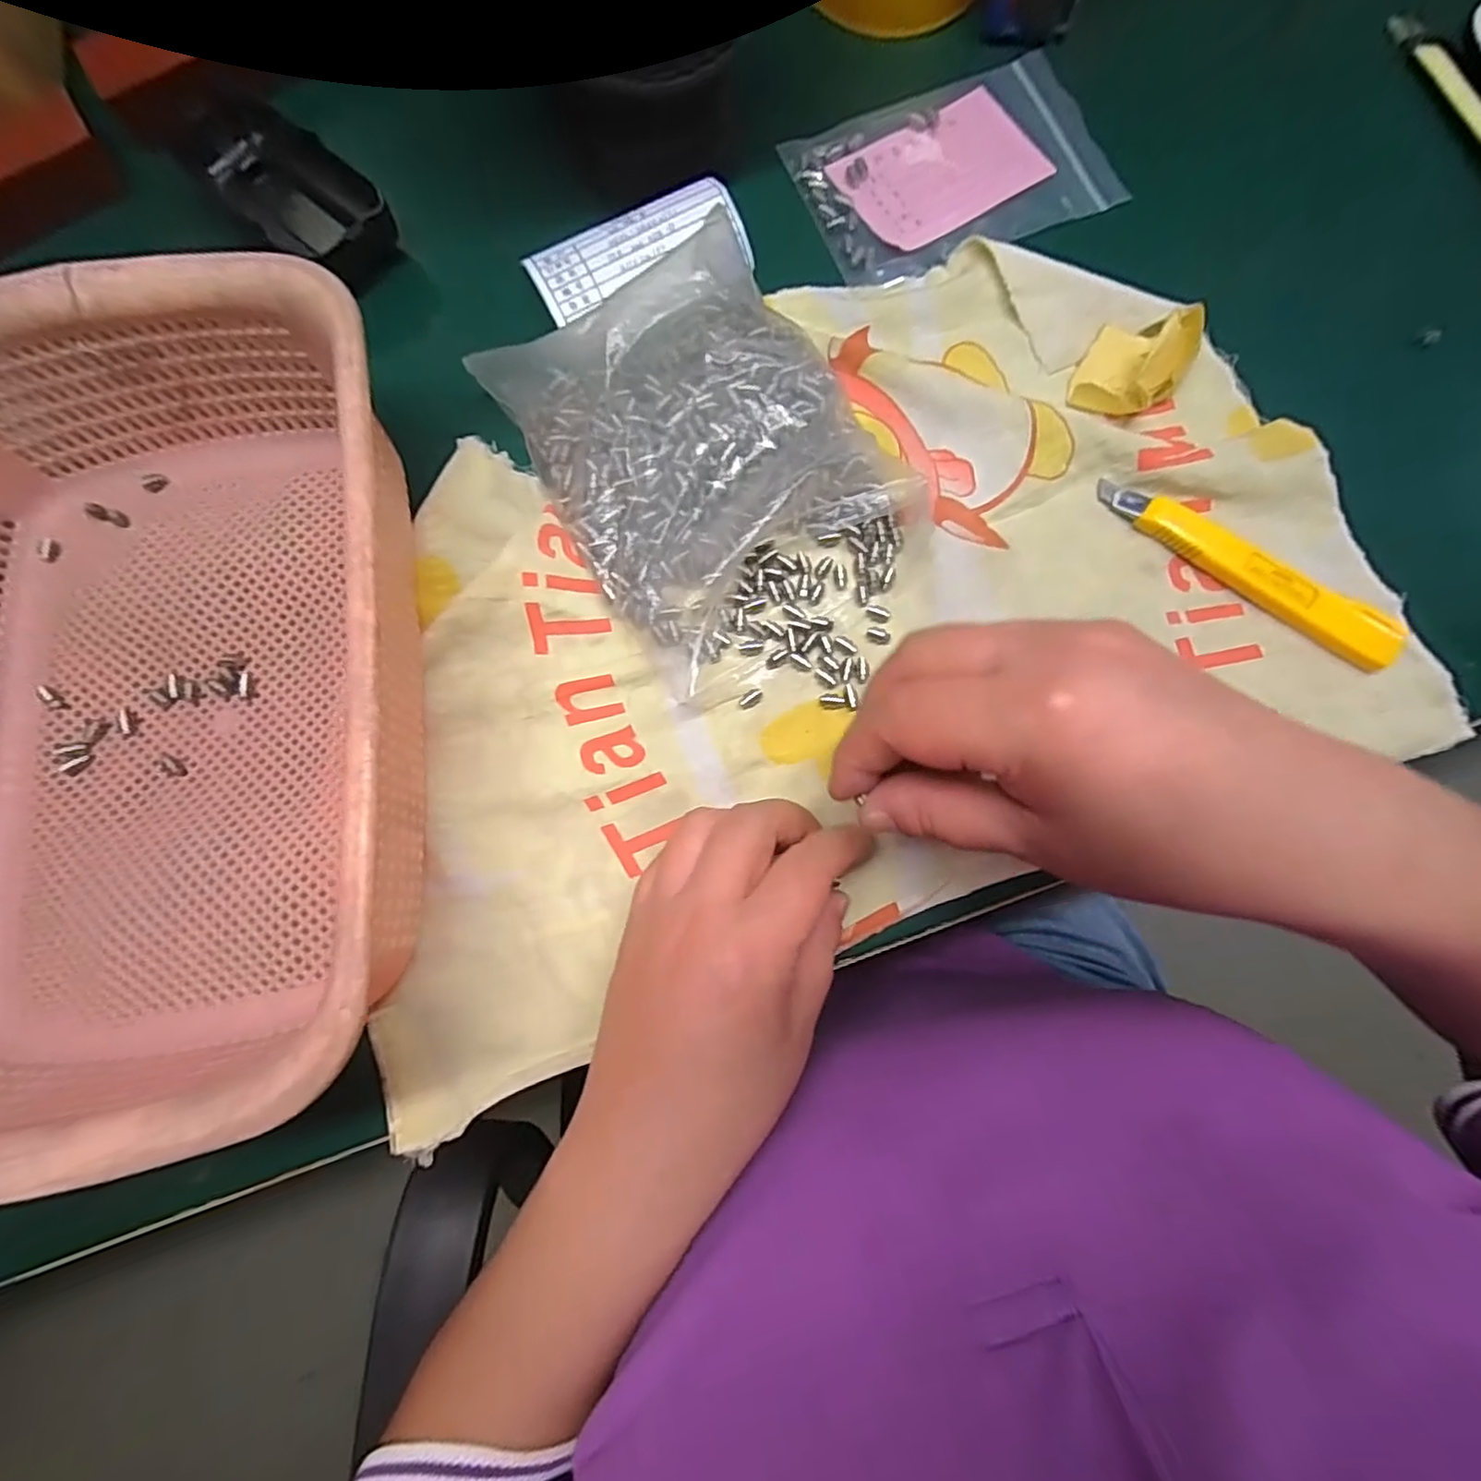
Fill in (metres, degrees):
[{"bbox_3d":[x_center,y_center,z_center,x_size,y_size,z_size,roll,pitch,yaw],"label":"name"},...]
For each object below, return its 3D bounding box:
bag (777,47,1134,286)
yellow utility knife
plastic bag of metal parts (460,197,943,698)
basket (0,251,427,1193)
[{"bbox_3d":[0.110,-0.291,0.325,0.155,0.008,0.100,-23,81,-4],"label":"bag"},{"bbox_3d":[0.215,-0.073,0.276,0.131,0.016,0.023,35,81,6],"label":"yellow utility knife"},{"bbox_3d":[-0.008,-0.120,0.271,0.138,0.040,0.195,-31,81,-6],"label":"plastic bag of metal parts"},{"bbox_3d":[-0.221,-0.019,0.228,0.215,0.081,0.286,-7,80,-2],"label":"basket"}]

